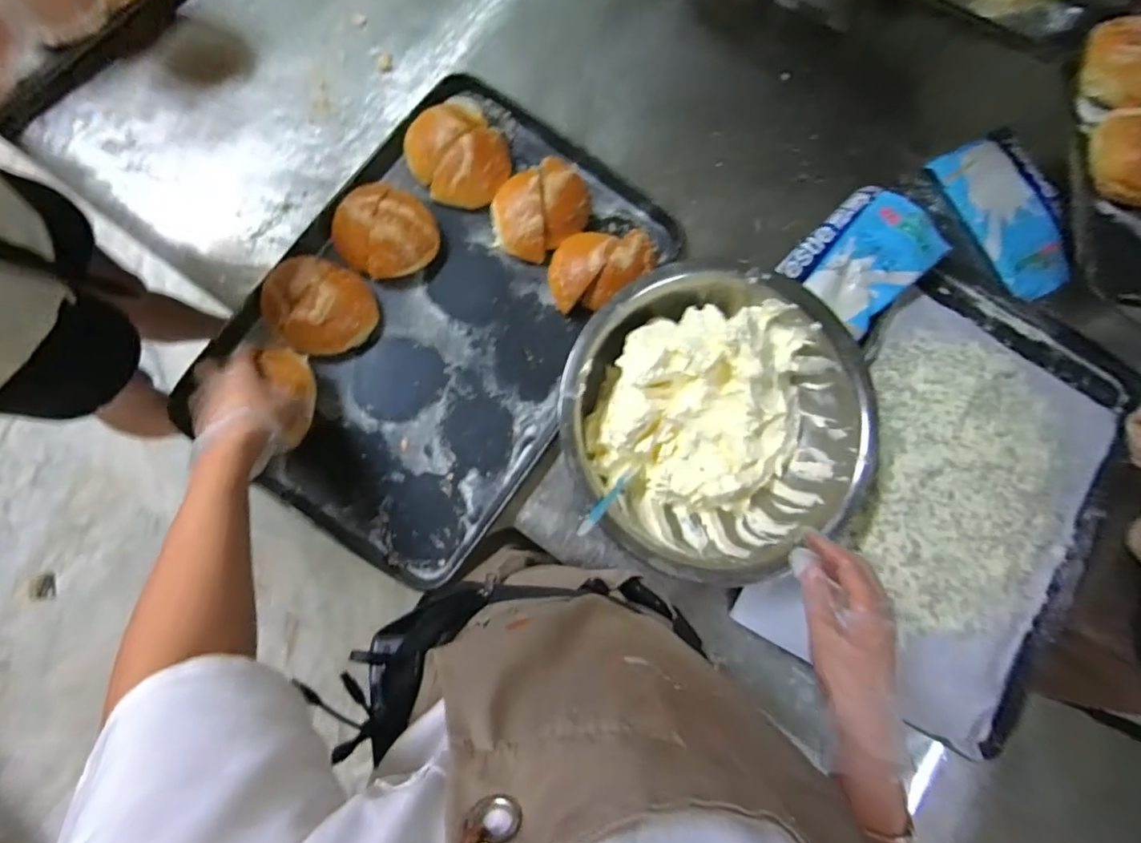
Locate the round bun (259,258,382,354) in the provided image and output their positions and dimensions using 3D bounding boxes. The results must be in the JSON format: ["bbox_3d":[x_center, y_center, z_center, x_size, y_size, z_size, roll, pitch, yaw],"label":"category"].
[{"bbox_3d":[-0.309,-0.140,0.642,0.127,0.060,0.113,15,82,-4],"label":"round bun"}]

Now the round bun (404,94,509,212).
[{"bbox_3d":[-0.148,-0.358,0.700,0.128,0.064,0.142,-33,88,-9],"label":"round bun"}]

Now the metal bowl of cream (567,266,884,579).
[{"bbox_3d":[0.167,0.001,0.652,0.360,0.110,0.351,1,86,-9],"label":"metal bowl of cream"}]

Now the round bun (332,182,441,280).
[{"bbox_3d":[-0.236,-0.239,0.665,0.116,0.073,0.114,1,83,-7],"label":"round bun"}]

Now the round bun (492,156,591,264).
[{"bbox_3d":[-0.040,-0.283,0.699,0.136,0.066,0.104,-41,89,-9],"label":"round bun"}]

